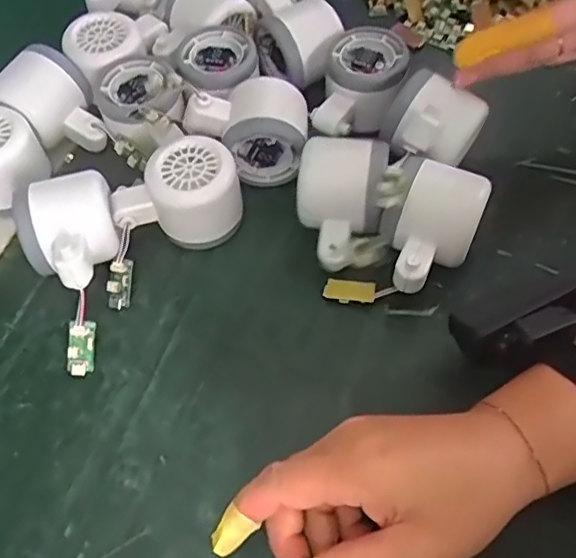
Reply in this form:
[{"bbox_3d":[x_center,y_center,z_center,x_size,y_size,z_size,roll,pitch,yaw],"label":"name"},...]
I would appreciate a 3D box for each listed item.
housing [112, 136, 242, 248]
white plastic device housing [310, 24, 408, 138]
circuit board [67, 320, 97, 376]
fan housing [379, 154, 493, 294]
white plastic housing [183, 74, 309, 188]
[{"bbox_3d":[-0.072,-0.056,0.401,0.079,0.059,0.055,2,58,4],"label":"housing"},{"bbox_3d":[0.054,-0.140,0.437,0.054,0.049,0.079,17,60,13],"label":"white plastic device housing"},{"bbox_3d":[-0.125,0.042,0.364,0.014,0.007,0.032,4,92,5],"label":"circuit board"},{"bbox_3d":[0.086,-0.029,0.372,0.055,0.058,0.084,20,61,15],"label":"fan housing"},{"bbox_3d":[-0.028,-0.101,0.420,0.086,0.055,0.061,-2,58,1],"label":"white plastic housing"}]

